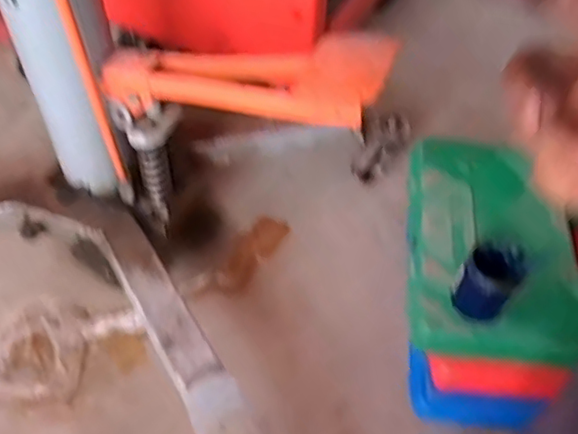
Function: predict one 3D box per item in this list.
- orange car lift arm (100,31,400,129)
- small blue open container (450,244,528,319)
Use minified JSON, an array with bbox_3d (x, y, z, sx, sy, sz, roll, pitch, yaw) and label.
[{"bbox_3d":[-0.048,-0.146,0.648,0.322,0.054,0.092,6,51,23],"label":"orange car lift arm"},{"bbox_3d":[0.202,0.067,0.629,0.053,0.080,0.056,1,53,-1],"label":"small blue open container"}]

